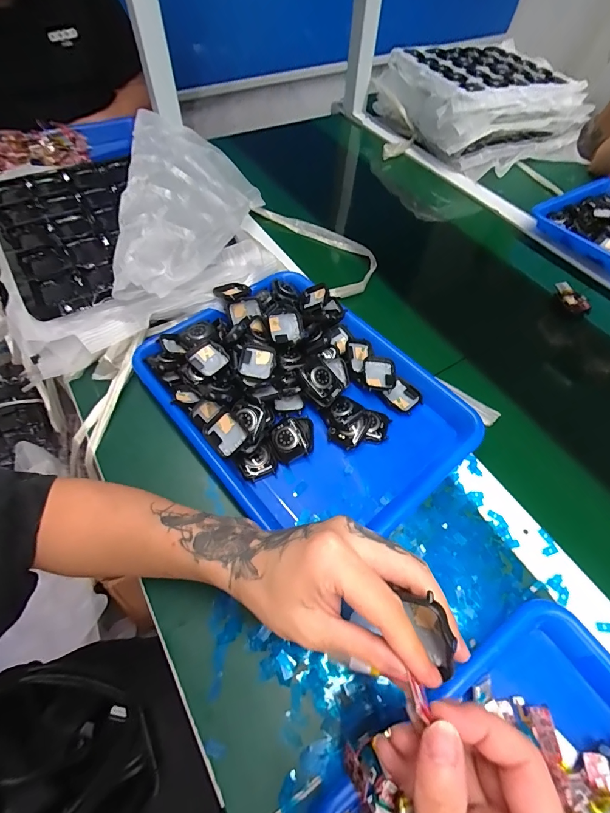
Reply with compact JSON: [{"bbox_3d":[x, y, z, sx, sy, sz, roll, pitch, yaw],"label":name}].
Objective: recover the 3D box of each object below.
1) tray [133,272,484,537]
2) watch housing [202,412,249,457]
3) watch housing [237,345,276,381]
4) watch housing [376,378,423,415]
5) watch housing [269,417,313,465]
[{"bbox_3d":[-0.008,-0.016,0.417,0.252,0.048,0.339,-35,65,-22],"label":"tray"},{"bbox_3d":[-0.078,0.028,0.370,0.033,0.013,0.042,-44,76,-7],"label":"watch housing"},{"bbox_3d":[-0.054,-0.047,0.409,0.040,0.013,0.044,3,57,-1],"label":"watch housing"},{"bbox_3d":[0.112,-0.011,0.430,0.037,0.010,0.041,-36,66,-23],"label":"watch housing"},{"bbox_3d":[-0.010,0.032,0.388,0.049,0.016,0.041,-24,62,-17],"label":"watch housing"}]

